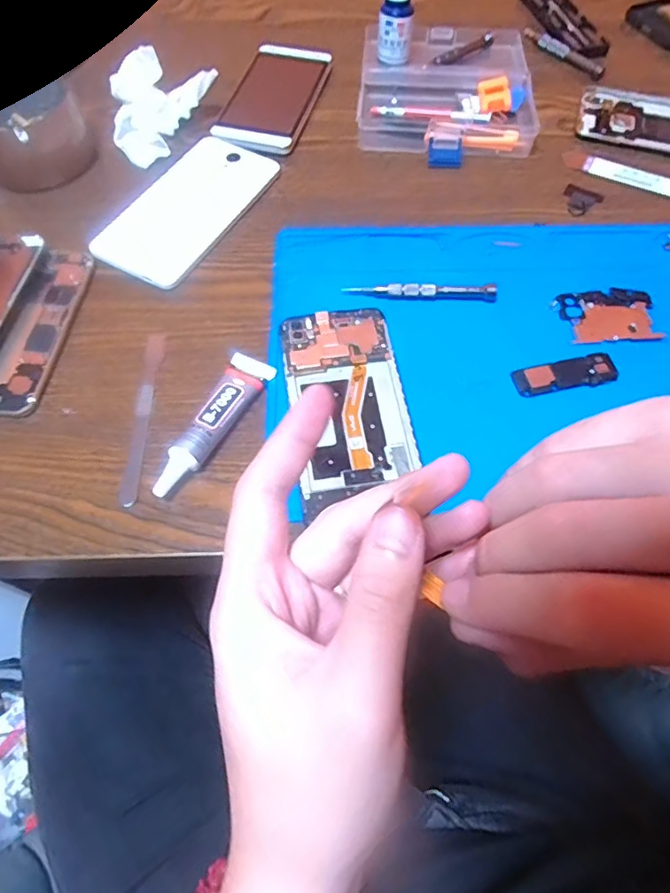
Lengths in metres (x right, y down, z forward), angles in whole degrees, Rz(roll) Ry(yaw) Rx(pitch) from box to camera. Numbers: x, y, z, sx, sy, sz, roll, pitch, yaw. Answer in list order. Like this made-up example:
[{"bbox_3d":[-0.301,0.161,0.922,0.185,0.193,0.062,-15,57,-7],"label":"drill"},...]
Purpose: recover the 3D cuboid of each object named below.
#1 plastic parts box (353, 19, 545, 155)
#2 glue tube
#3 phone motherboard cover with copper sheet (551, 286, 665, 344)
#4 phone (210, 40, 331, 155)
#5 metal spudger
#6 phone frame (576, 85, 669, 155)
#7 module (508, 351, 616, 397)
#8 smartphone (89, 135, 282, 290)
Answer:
[{"bbox_3d":[0.099,-0.343,0.495,0.147,0.020,0.203,4,62,2],"label":"plastic parts box"},{"bbox_3d":[-0.073,-0.015,0.324,0.026,0.018,0.103,24,65,12],"label":"glue tube"},{"bbox_3d":[0.186,-0.089,0.370,0.063,0.004,0.045,-3,62,-2],"label":"phone motherboard cover with copper sheet"},{"bbox_3d":[-0.057,-0.311,0.482,0.077,0.008,0.146,13,63,7],"label":"phone"},{"bbox_3d":[-0.118,-0.021,0.335,0.011,0.004,0.120,-1,62,-1],"label":"metal spudger"},{"bbox_3d":[0.290,-0.278,0.468,0.151,0.006,0.079,20,64,10],"label":"phone frame"},{"bbox_3d":[0.147,-0.046,0.346,0.065,0.006,0.022,-13,63,-7],"label":"module"},{"bbox_3d":[-0.114,-0.185,0.418,0.078,0.006,0.152,26,65,13],"label":"smartphone"}]

